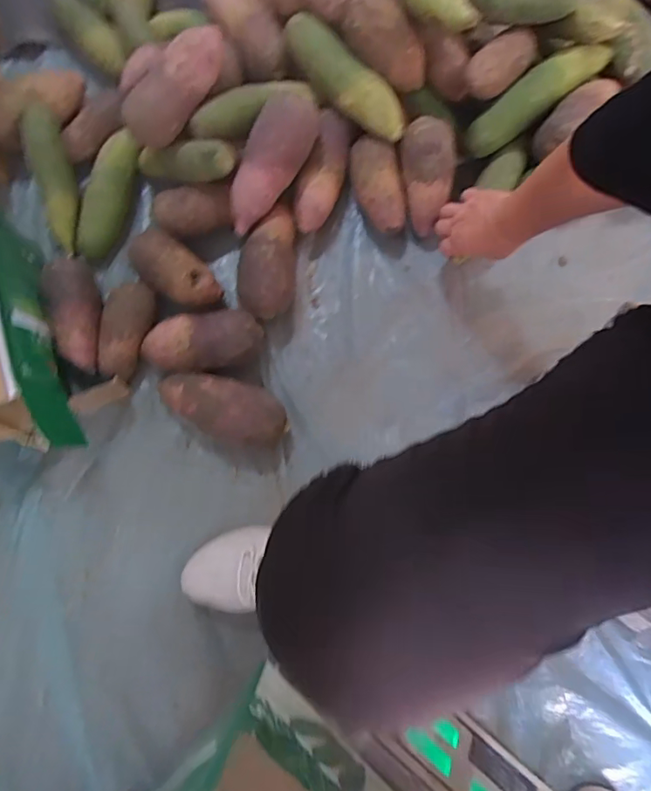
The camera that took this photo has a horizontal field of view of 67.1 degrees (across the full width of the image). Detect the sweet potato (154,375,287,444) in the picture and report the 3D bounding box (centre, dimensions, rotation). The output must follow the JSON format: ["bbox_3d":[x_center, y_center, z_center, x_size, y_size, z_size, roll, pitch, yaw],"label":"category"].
[{"bbox_3d":[-0.132,0.015,0.633,0.163,0.065,0.077,13,79,2],"label":"sweet potato"}]

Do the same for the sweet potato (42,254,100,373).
[{"bbox_3d":[-0.327,-0.107,0.652,0.068,0.059,0.153,-22,80,-5],"label":"sweet potato"}]

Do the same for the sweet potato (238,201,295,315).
[{"bbox_3d":[-0.079,-0.185,0.676,0.076,0.077,0.158,-1,79,-1],"label":"sweet potato"}]

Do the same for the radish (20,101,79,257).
[{"bbox_3d":[-0.372,-0.298,0.673,0.047,0.044,0.197,-8,102,-2],"label":"radish"}]

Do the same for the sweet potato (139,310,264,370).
[{"bbox_3d":[-0.163,-0.068,0.648,0.159,0.066,0.071,-8,79,-2],"label":"sweet potato"}]

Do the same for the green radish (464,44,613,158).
[{"bbox_3d":[0.288,-0.407,0.666,0.218,0.051,0.052,-36,81,-7],"label":"green radish"}]

